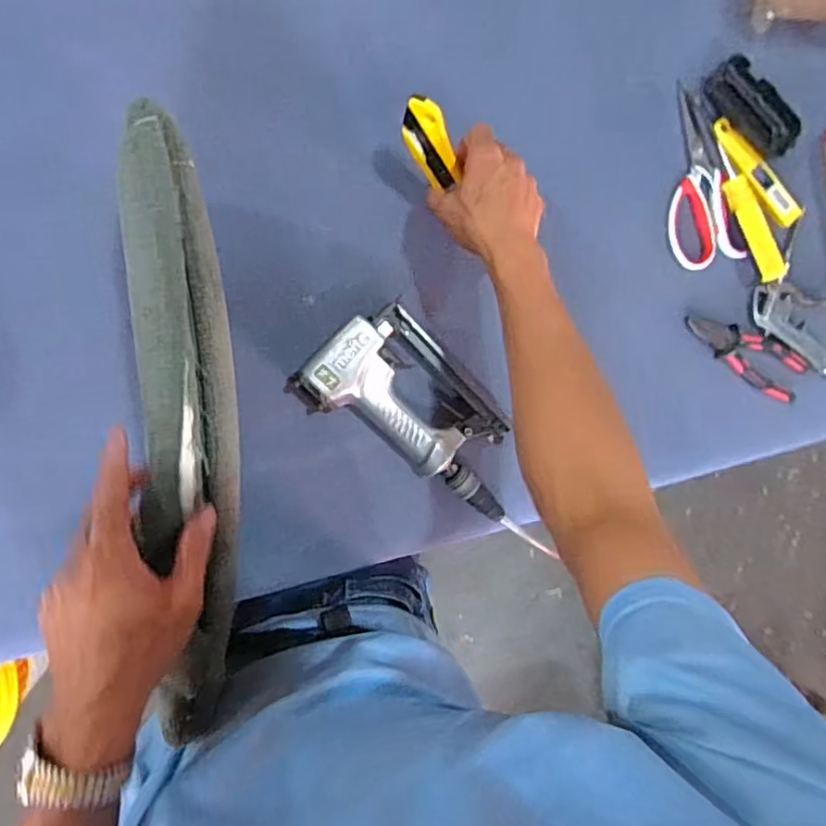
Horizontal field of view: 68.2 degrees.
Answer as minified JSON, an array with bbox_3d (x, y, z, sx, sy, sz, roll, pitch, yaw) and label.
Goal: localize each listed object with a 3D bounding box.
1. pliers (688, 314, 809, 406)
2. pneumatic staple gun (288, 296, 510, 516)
[{"bbox_3d":[0.367,-0.069,0.667,0.147,0.017,0.054,38,89,-9],"label":"pliers"},{"bbox_3d":[0.007,0.015,0.616,0.139,0.046,0.242,-43,99,-3],"label":"pneumatic staple gun"}]

